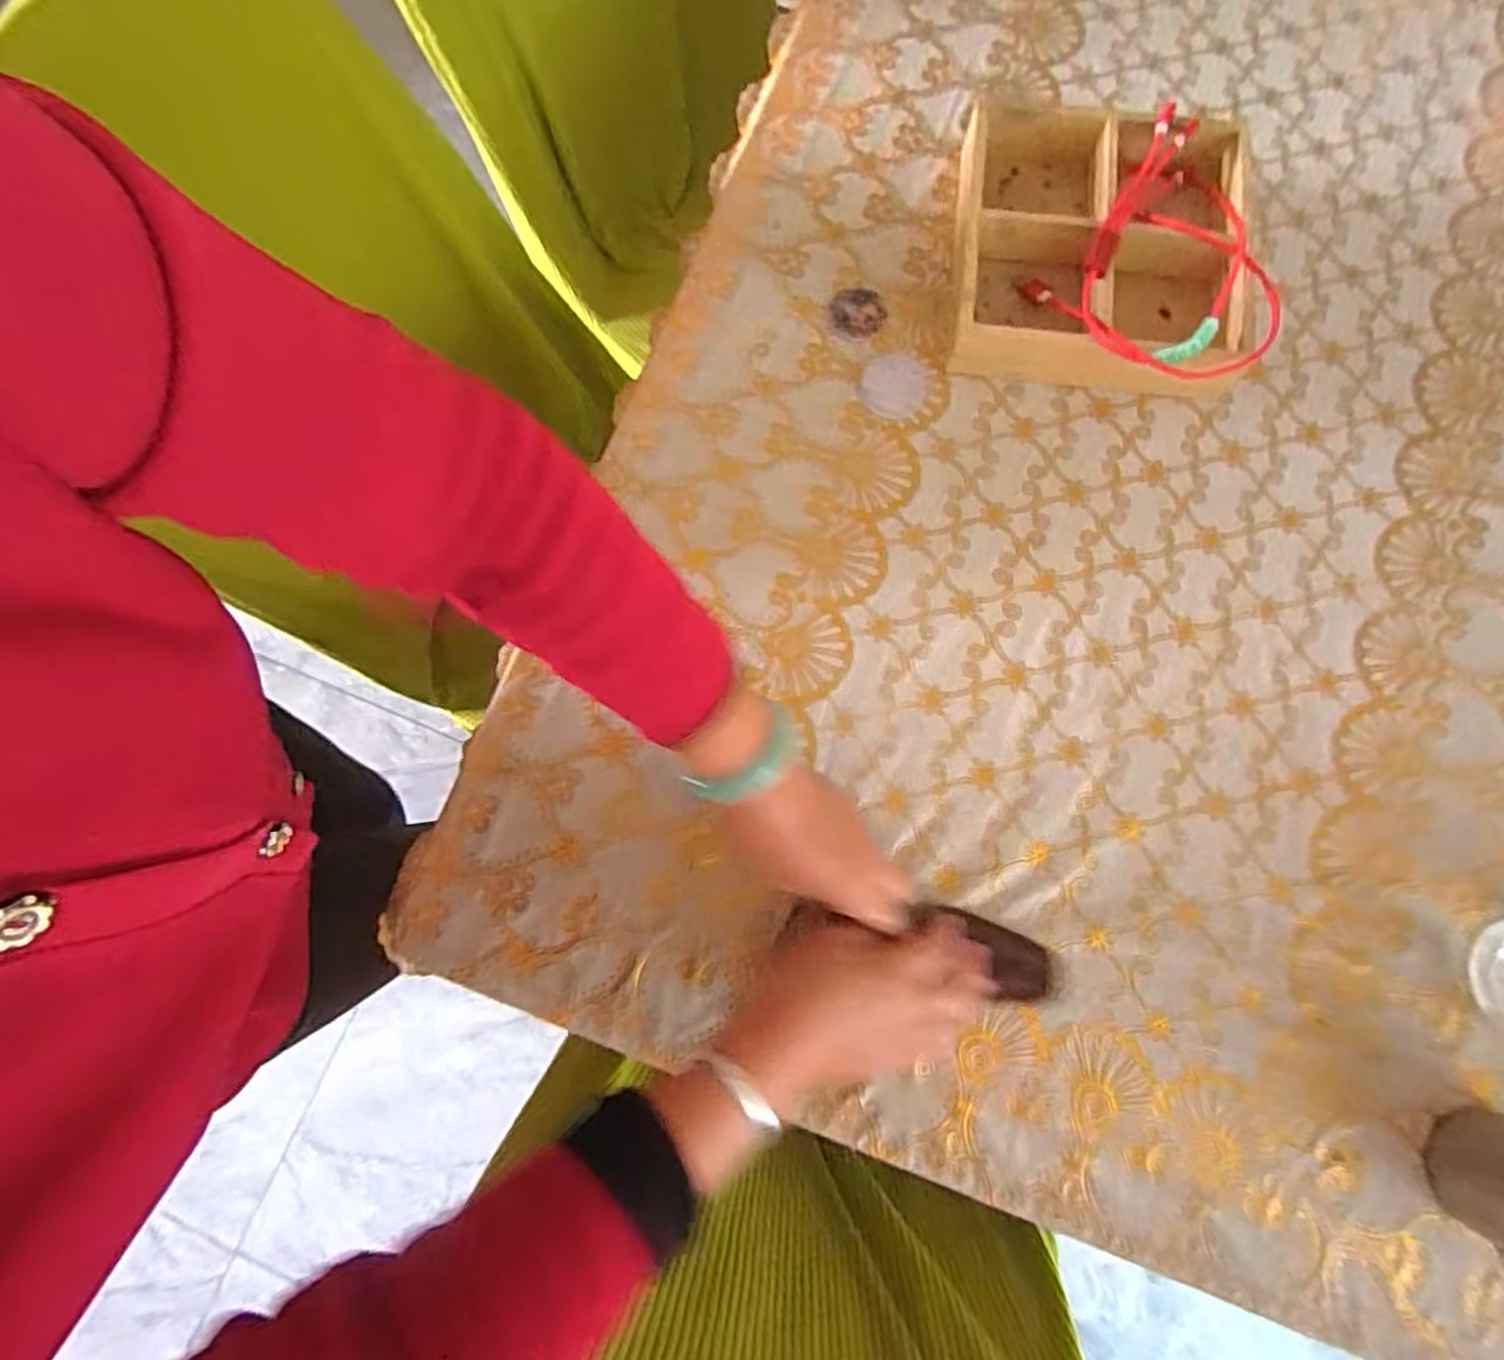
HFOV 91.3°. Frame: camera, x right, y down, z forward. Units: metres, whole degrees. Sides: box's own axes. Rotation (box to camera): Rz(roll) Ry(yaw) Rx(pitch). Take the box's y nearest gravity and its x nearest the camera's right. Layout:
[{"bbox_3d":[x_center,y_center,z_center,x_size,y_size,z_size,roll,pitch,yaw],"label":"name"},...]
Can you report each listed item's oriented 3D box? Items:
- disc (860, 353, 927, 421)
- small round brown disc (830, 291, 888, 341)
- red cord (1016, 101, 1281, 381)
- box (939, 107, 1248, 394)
[{"bbox_3d":[0.105,-0.218,0.544,0.046,0.004,0.056,12,79,2],"label":"disc"},{"bbox_3d":[0.079,-0.279,0.557,0.039,0.007,0.041,-32,81,-6],"label":"small round brown disc"},{"bbox_3d":[0.309,-0.299,0.537,0.159,0.057,0.192,39,81,7],"label":"red cord"},{"bbox_3d":[0.257,-0.317,0.543,0.204,0.053,0.213,6,79,1],"label":"box"}]

